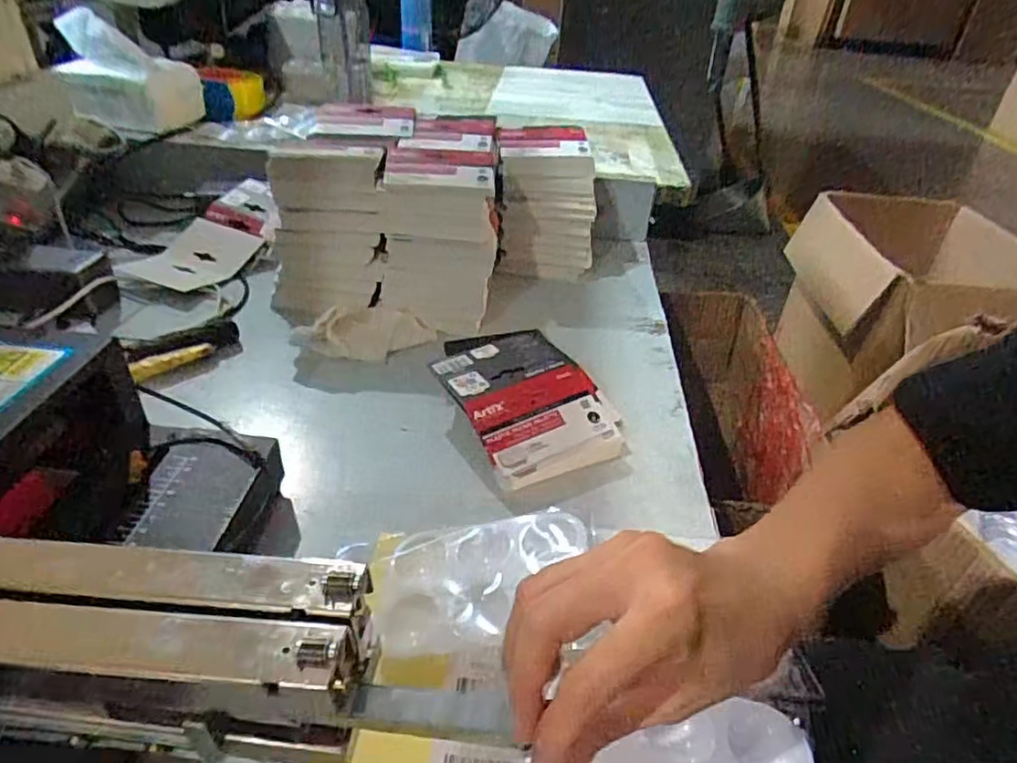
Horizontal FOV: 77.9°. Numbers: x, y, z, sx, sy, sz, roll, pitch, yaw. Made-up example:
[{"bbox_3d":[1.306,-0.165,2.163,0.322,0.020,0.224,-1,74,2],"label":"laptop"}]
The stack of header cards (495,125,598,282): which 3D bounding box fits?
[{"bbox_3d":[0.040,-0.208,0.741,0.109,0.151,0.092,1,36,-6],"label":"stack of header cards"}]

